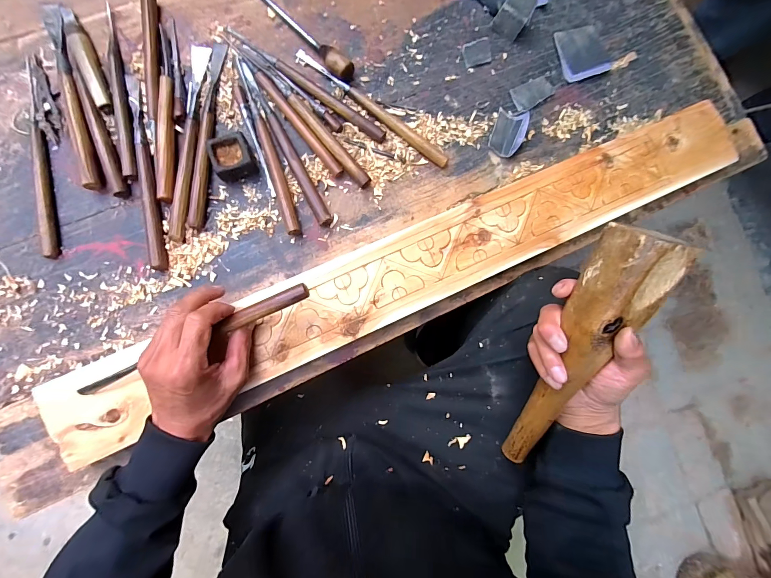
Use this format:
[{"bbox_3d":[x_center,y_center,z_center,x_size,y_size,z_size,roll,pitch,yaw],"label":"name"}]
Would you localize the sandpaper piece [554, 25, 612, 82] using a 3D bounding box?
[{"bbox_3d":[0.293,-0.351,0.500,0.076,0.009,0.078,-15,86,-8],"label":"sandpaper piece"}]

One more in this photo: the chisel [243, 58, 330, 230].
[{"bbox_3d":[-0.129,-0.188,0.434,0.018,0.017,0.237,-27,87,-8],"label":"chisel"}]

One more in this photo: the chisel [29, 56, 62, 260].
[{"bbox_3d":[-0.421,-0.159,0.411,0.017,0.010,0.245,-9,85,-7],"label":"chisel"}]

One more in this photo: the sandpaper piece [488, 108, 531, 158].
[{"bbox_3d":[0.172,-0.220,0.469,0.042,0.018,0.066,21,82,-4],"label":"sandpaper piece"}]

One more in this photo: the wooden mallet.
[{"bbox_3d":[0.187,0.073,0.326,0.059,0.038,0.268,11,118,-5],"label":"wooden mallet"}]

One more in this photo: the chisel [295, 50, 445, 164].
[{"bbox_3d":[-0.018,-0.243,0.452,0.247,0.015,0.020,37,81,-1],"label":"chisel"}]

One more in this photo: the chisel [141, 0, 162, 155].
[{"bbox_3d":[-0.296,-0.278,0.426,0.021,0.015,0.207,-4,84,-7],"label":"chisel"}]

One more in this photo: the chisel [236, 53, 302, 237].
[{"bbox_3d":[-0.152,-0.184,0.432,0.018,0.019,0.245,-19,86,-8],"label":"chisel"}]

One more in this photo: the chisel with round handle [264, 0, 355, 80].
[{"bbox_3d":[-0.117,-0.349,0.448,0.188,0.027,0.027,45,81,0],"label":"chisel with round handle"}]

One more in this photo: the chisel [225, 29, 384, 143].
[{"bbox_3d":[-0.105,-0.274,0.448,0.250,0.012,0.018,34,81,-2],"label":"chisel"}]

